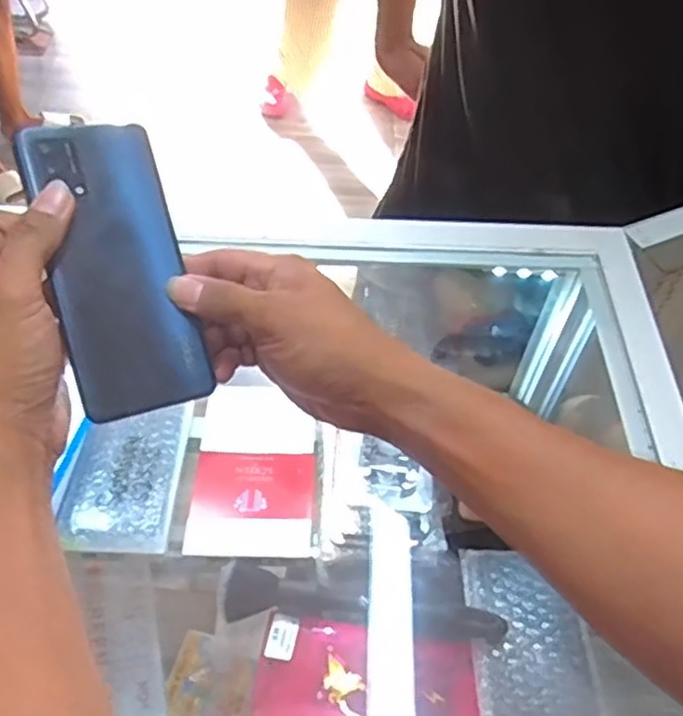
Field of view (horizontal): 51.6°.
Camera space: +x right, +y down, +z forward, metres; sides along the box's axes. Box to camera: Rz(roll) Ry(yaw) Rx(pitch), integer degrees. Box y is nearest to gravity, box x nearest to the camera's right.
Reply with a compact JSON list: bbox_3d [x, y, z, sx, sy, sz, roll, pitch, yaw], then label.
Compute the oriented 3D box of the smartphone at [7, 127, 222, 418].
[{"bbox_3d":[-0.117,-0.049,0.374,0.069,0.014,0.153,-14,90,-30],"label":"smartphone"}]

